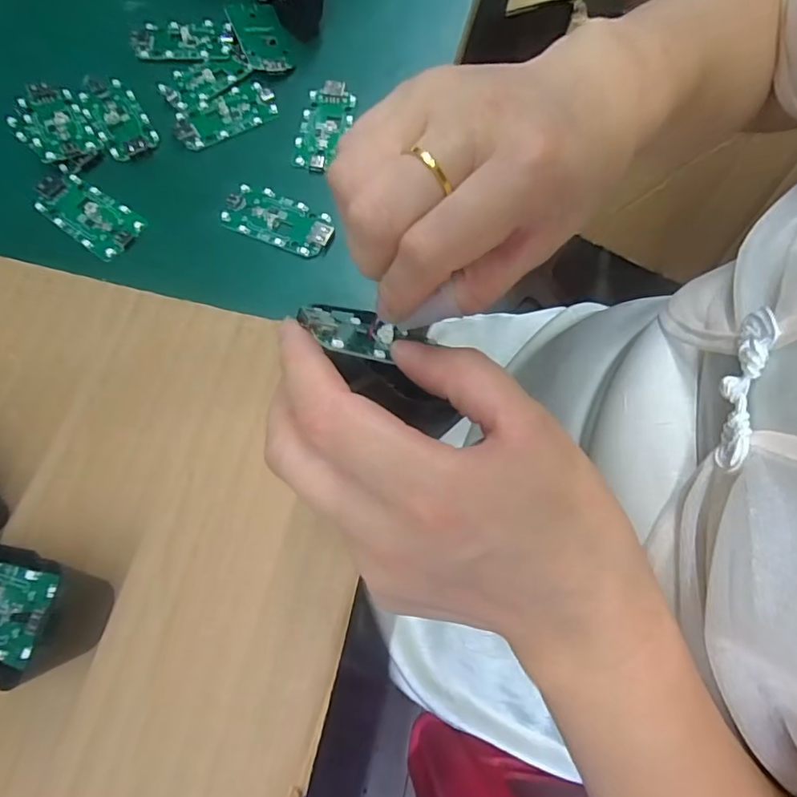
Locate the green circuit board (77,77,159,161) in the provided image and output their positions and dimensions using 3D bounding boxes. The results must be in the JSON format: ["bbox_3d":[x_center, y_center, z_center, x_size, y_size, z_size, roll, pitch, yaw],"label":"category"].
[{"bbox_3d":[-0.169,-0.169,0.312,0.030,0.004,0.066,-29,75,-12],"label":"green circuit board"}]

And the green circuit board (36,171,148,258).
[{"bbox_3d":[-0.173,-0.103,0.289,0.063,0.005,0.030,33,73,9],"label":"green circuit board"}]

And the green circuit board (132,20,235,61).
[{"bbox_3d":[-0.138,-0.230,0.331,0.062,0.004,0.032,-6,71,-5],"label":"green circuit board"}]

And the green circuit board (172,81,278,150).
[{"bbox_3d":[-0.105,-0.173,0.315,0.061,0.004,0.032,-30,75,-12],"label":"green circuit board"}]

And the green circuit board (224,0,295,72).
[{"bbox_3d":[-0.089,-0.234,0.332,0.030,0.008,0.063,-19,73,-9],"label":"green circuit board"}]

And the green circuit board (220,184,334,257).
[{"bbox_3d":[-0.067,-0.101,0.291,0.063,0.005,0.032,23,71,5],"label":"green circuit board"}]

